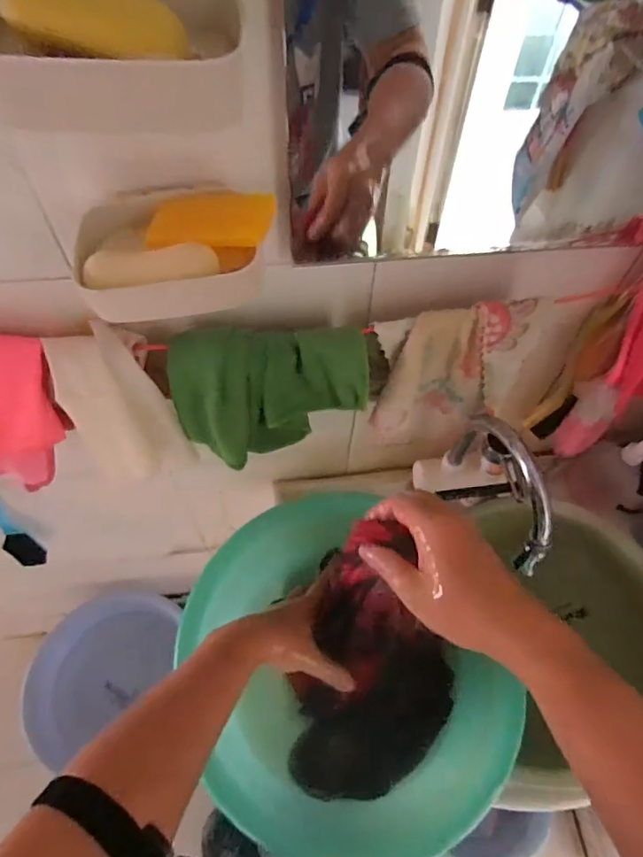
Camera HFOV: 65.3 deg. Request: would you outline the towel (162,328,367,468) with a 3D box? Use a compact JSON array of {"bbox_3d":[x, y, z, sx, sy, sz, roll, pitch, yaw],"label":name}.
[{"bbox_3d":[-0.050,-0.028,0.466,0.171,0.145,0.031,1,40,-12],"label":"towel"}]

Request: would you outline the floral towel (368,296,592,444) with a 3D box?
[{"bbox_3d":[0.130,-0.052,0.496,0.163,0.157,0.059,-13,59,-9],"label":"floral towel"}]

